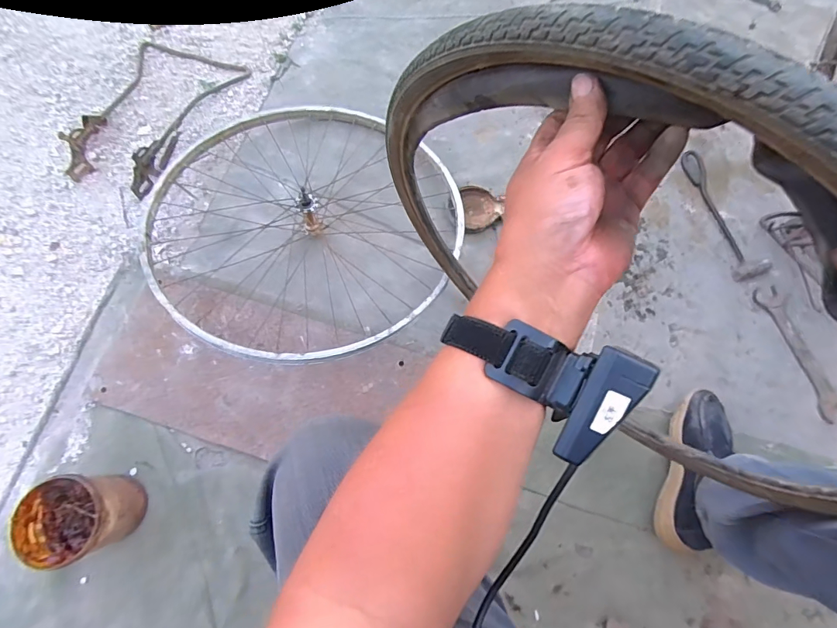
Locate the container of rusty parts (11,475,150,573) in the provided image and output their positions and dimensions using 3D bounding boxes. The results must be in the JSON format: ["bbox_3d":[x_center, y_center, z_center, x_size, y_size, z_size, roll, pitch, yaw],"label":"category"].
[{"bbox_3d":[-0.522,0.317,0.686,0.133,0.122,0.121,-7,73,-2],"label":"container of rusty parts"}]

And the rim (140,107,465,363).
[{"bbox_3d":[-0.222,-0.183,0.828,0.566,0.122,0.556,0,73,0],"label":"rim"}]

